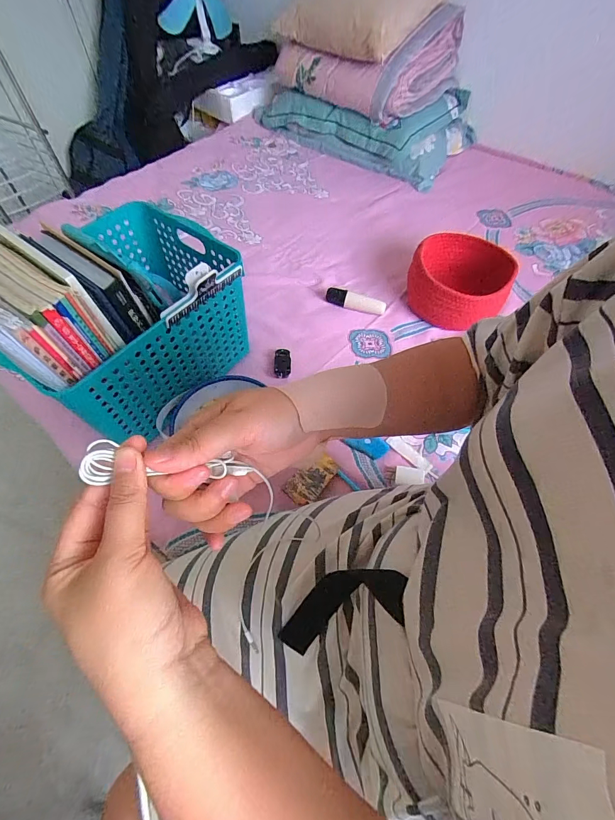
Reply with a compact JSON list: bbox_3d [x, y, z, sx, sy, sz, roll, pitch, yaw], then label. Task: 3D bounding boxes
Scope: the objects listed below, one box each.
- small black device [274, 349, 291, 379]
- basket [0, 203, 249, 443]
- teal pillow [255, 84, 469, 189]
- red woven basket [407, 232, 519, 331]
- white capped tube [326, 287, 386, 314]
[{"bbox_3d":[-0.048,-0.091,0.714,0.031,0.028,0.060,0,59,-1],"label":"small black device"},{"bbox_3d":[-0.296,-0.154,0.616,0.280,0.224,0.329,36,63,21],"label":"basket"},{"bbox_3d":[0.170,-0.992,1.235,0.723,0.141,0.396,27,62,14],"label":"teal pillow"},{"bbox_3d":[0.324,-0.281,0.793,0.204,0.100,0.189,1,59,-1],"label":"red woven basket"},{"bbox_3d":[0.108,-0.245,0.817,0.134,0.029,0.037,12,59,6],"label":"white capped tube"}]

